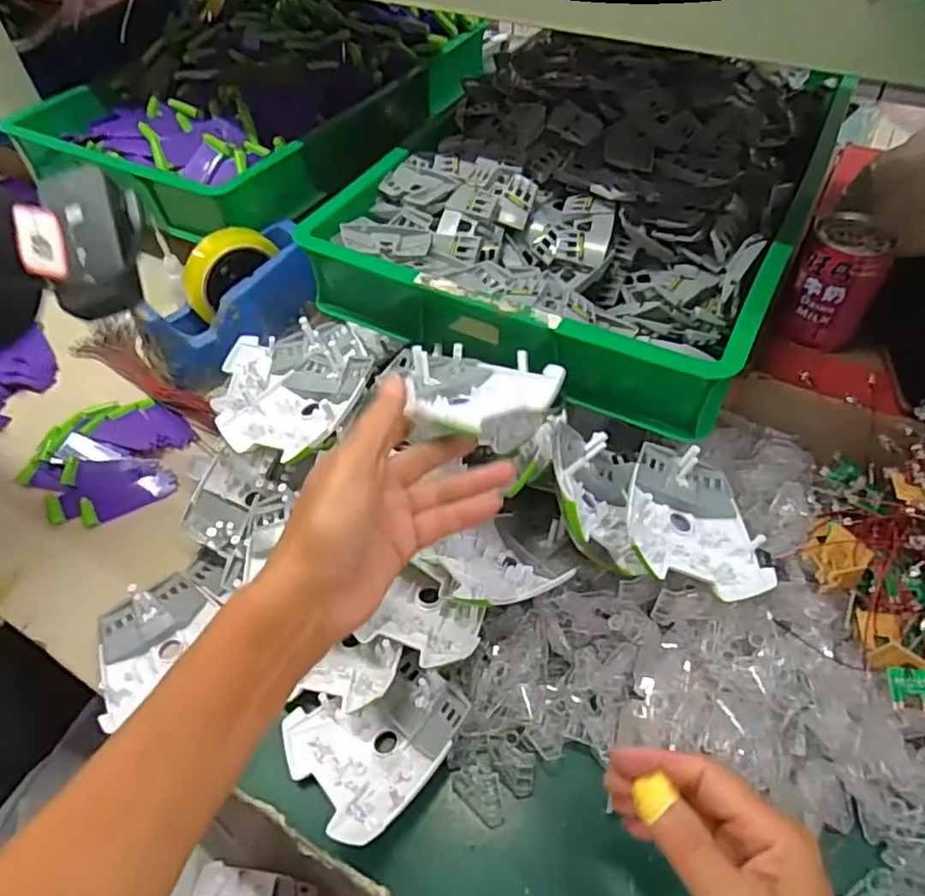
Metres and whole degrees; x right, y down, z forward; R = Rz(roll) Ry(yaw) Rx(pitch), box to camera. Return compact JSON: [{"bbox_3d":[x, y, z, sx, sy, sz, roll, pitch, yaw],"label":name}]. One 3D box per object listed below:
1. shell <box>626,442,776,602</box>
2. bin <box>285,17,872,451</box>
[{"bbox_3d":[0.154,0.048,0.436,0.088,0.047,0.108,0,51,2],"label":"shell"},{"bbox_3d":[0.130,-0.255,0.606,0.360,0.100,0.477,22,55,19],"label":"bin"}]

